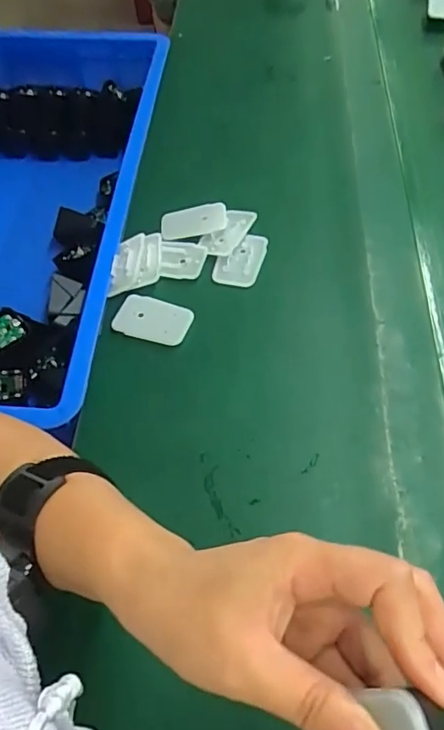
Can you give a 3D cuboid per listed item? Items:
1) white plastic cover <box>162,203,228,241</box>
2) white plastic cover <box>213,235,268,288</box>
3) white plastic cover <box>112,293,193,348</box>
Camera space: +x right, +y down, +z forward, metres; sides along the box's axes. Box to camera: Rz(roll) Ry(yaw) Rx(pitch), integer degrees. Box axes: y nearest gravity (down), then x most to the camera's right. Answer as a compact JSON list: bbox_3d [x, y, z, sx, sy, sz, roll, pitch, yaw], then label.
[{"bbox_3d":[-0.030,-0.149,0.568,0.069,0.008,0.038,-11,67,9],"label":"white plastic cover"},{"bbox_3d":[0.019,-0.106,0.544,0.042,0.009,0.063,13,58,12],"label":"white plastic cover"},{"bbox_3d":[-0.063,-0.043,0.502,0.068,0.005,0.041,14,59,13],"label":"white plastic cover"}]

